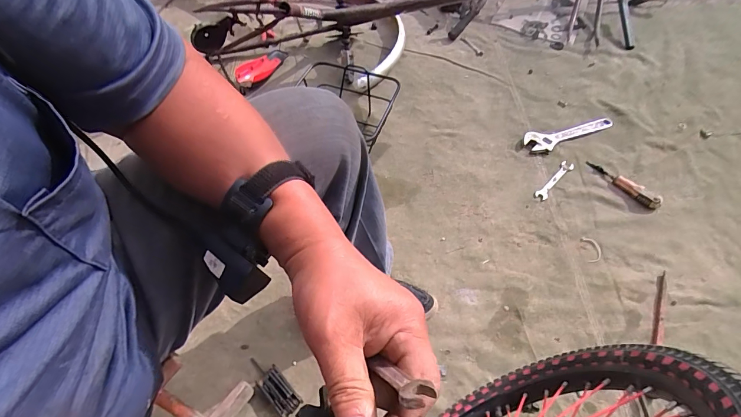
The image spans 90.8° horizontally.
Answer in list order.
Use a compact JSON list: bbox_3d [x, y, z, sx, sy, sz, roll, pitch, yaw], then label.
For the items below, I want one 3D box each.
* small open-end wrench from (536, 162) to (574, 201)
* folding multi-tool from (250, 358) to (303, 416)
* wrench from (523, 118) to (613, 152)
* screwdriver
[{"bbox_3d":[0.458,-0.071,0.908,0.029,0.006,0.140,44,71,12],"label":"small open-end wrench"},{"bbox_3d":[-0.180,0.324,0.674,0.126,0.028,0.044,39,65,23],"label":"folding multi-tool"},{"bbox_3d":[0.529,-0.194,0.970,0.248,0.010,0.059,-11,73,-5],"label":"wrench"},{"bbox_3d":[0.610,-0.064,0.882,0.027,0.026,0.177,-32,62,-19],"label":"screwdriver"}]

